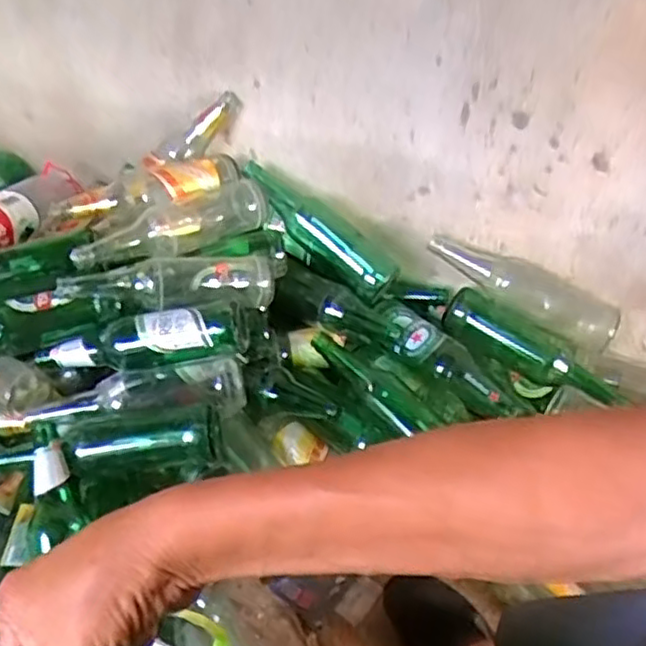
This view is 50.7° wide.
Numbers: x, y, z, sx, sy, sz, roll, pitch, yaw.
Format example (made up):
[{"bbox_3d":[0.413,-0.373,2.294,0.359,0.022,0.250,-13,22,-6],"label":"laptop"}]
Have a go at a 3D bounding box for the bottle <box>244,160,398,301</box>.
[{"bbox_3d":[-0.011,-0.130,0.959,0.259,0.059,0.061,42,53,7],"label":"bottle"}]

